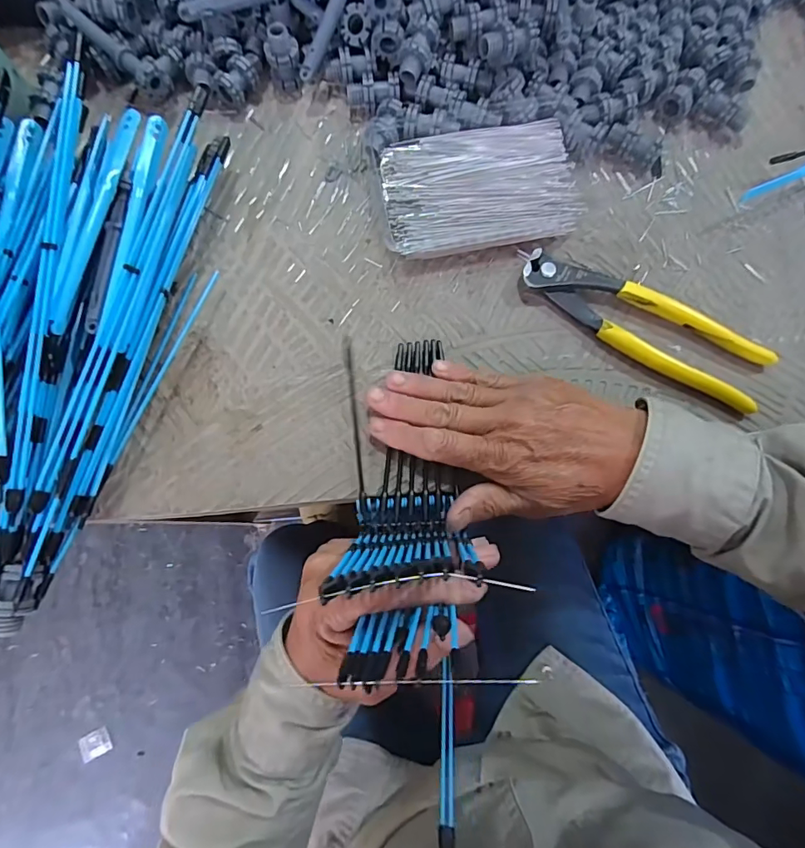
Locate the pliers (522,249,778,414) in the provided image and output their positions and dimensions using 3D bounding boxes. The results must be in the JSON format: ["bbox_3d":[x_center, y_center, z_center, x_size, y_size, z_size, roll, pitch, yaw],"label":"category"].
[{"bbox_3d":[0.154,-0.065,0.308,0.163,0.014,0.044,30,79,6],"label":"pliers"}]

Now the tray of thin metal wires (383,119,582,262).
[{"bbox_3d":[0.052,-0.159,0.328,0.131,0.015,0.084,-10,78,-2],"label":"tray of thin metal wires"}]

